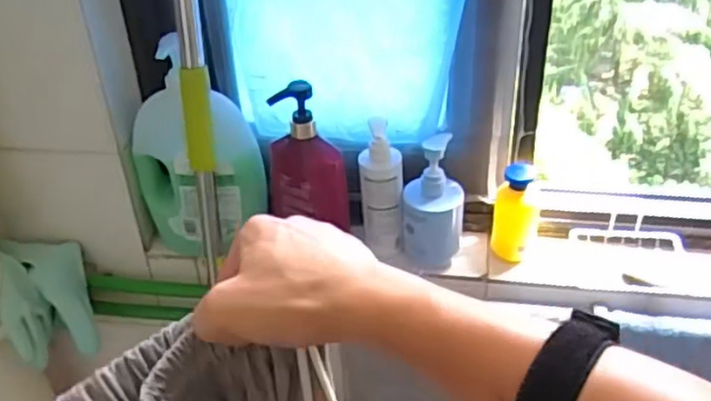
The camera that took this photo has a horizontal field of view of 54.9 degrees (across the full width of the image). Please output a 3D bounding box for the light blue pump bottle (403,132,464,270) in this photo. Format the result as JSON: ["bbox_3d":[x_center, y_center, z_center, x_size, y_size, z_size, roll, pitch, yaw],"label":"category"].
[{"bbox_3d":[0.097,0.009,0.854,0.076,0.168,0.059,1,33,5],"label":"light blue pump bottle"}]

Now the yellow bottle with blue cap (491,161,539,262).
[{"bbox_3d":[0.207,0.015,0.882,0.057,0.115,0.057,6,34,13],"label":"yellow bottle with blue cap"}]

